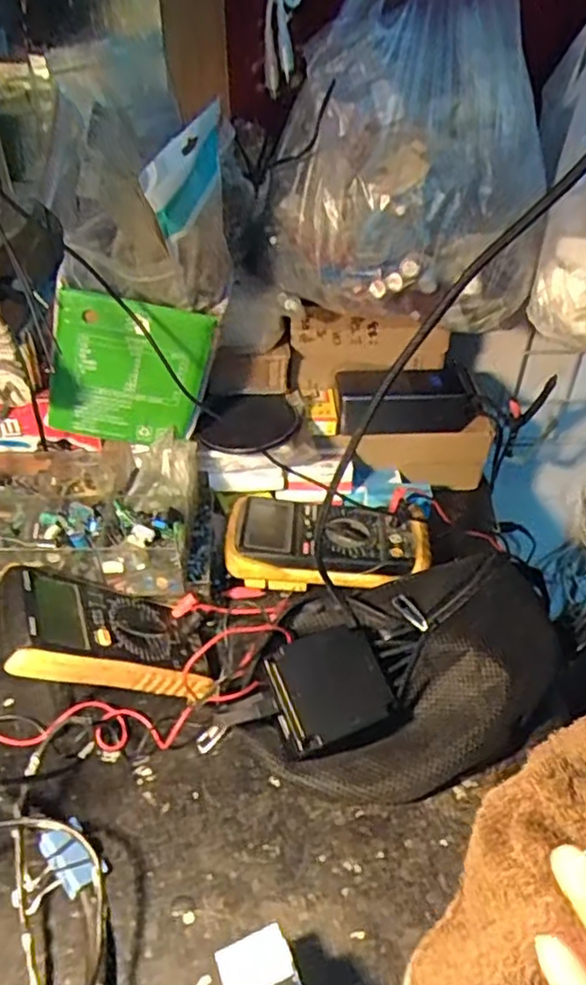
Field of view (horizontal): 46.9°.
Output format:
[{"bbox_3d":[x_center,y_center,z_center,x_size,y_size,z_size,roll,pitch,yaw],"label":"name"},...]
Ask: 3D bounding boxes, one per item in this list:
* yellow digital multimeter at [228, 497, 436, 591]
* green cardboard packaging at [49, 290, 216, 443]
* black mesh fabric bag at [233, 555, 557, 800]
[{"bbox_3d":[0.031,0.046,0.631,0.183,0.038,0.092,4,40,4],"label":"yellow digital multimeter"},{"bbox_3d":[-0.135,-0.095,0.555,0.118,0.134,0.014,8,42,-16],"label":"green cardboard packaging"},{"bbox_3d":[0.094,0.140,0.515,0.257,0.071,0.147,-15,42,-18],"label":"black mesh fabric bag"}]

